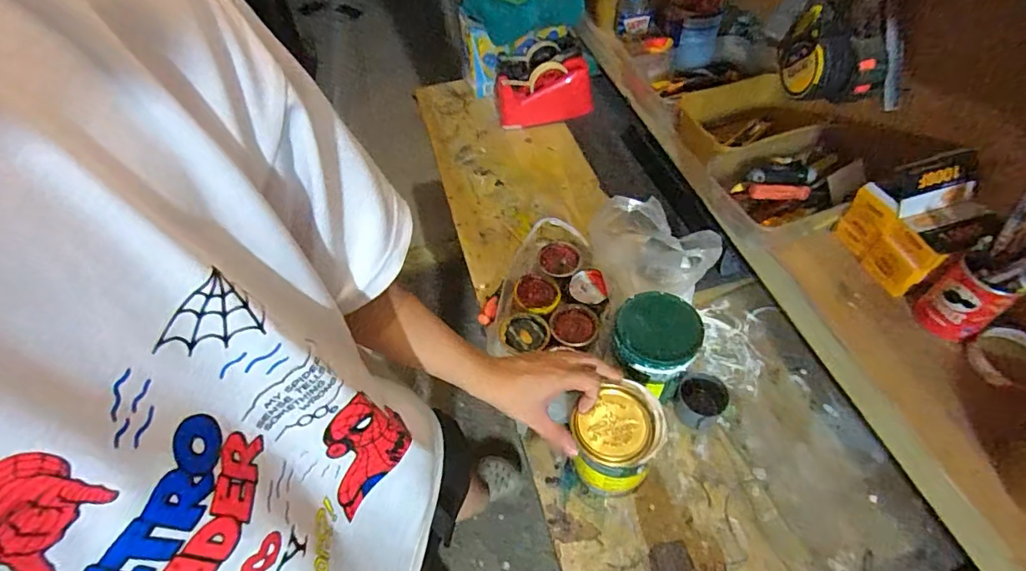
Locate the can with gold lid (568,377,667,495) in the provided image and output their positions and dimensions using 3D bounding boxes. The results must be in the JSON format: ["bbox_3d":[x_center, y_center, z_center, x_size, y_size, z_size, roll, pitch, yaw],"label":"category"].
[{"bbox_3d":[0.127,0.195,0.637,0.102,0.135,0.102,-2,53,3],"label":"can with gold lid"}]

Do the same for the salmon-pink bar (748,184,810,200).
[{"bbox_3d":[0.383,-0.136,0.730,0.084,0.015,0.017,2,53,5],"label":"salmon-pink bar"}]

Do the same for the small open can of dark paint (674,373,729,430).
[{"bbox_3d":[0.262,0.160,0.715,0.062,0.044,0.065,-2,53,3],"label":"small open can of dark paint"}]

